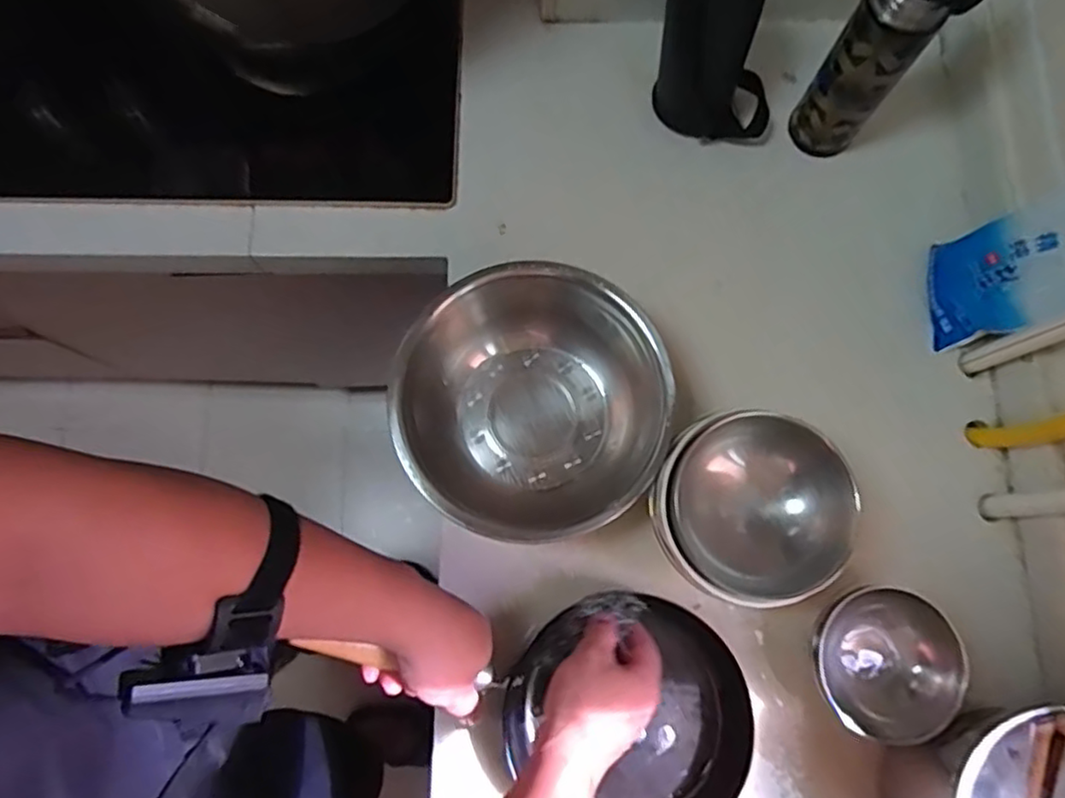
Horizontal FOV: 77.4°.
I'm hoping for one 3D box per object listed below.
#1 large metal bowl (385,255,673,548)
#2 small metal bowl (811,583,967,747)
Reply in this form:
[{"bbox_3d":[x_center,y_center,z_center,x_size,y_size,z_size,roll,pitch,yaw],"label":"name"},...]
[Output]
[{"bbox_3d":[-0.003,0.010,0.588,0.218,0.097,0.223,0,78,-2],"label":"large metal bowl"},{"bbox_3d":[0.288,0.216,0.554,0.100,0.068,0.115,3,78,-1],"label":"small metal bowl"}]

